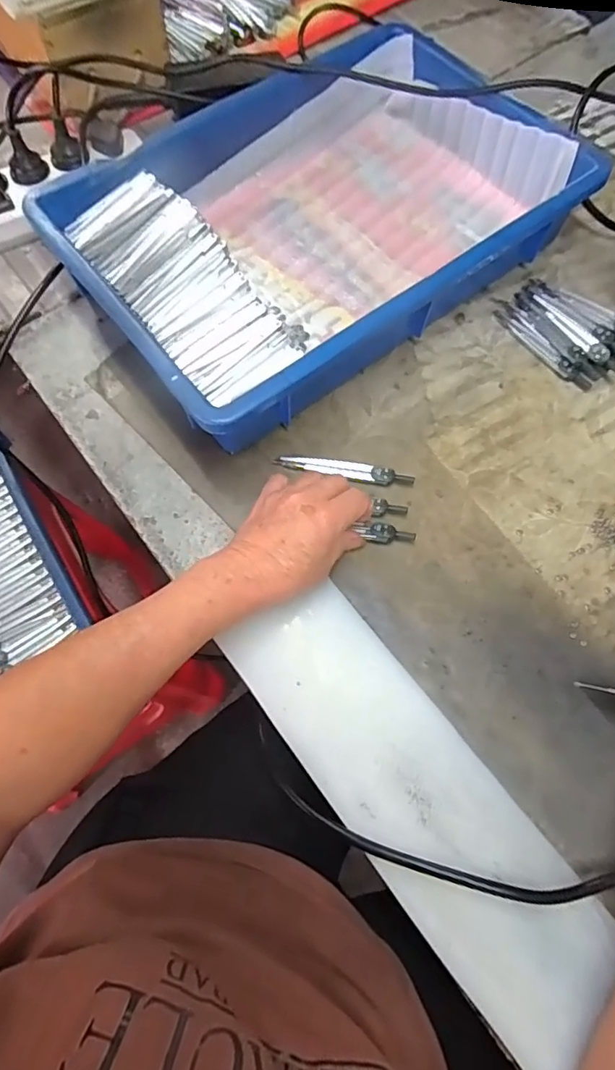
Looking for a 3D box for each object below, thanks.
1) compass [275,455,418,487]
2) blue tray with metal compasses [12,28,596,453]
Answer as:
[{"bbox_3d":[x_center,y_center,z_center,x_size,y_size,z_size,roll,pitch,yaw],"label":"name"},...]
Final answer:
[{"bbox_3d":[0.030,-0.054,0.431,0.112,0.009,0.018,11,69,4],"label":"compass"},{"bbox_3d":[0.009,-0.290,0.480,0.421,0.075,0.289,-37,73,-13],"label":"blue tray with metal compasses"}]

